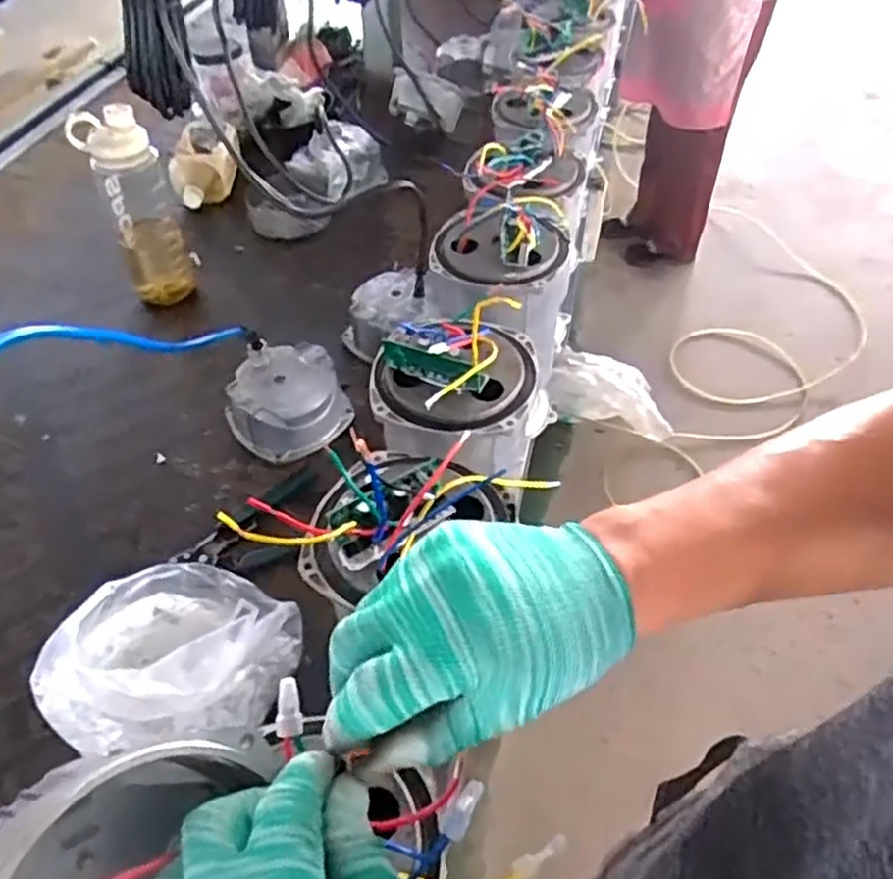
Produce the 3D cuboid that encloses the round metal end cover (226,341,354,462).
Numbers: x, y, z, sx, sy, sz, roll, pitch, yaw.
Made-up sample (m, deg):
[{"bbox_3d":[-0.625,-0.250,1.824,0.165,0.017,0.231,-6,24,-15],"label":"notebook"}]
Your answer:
[{"bbox_3d":[-0.179,-0.046,0.835,0.120,0.065,0.123,27,53,19],"label":"round metal end cover"}]

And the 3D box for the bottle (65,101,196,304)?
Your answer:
[{"bbox_3d":[-0.409,-0.306,0.963,0.090,0.246,0.083,-22,52,-18],"label":"bottle"}]

